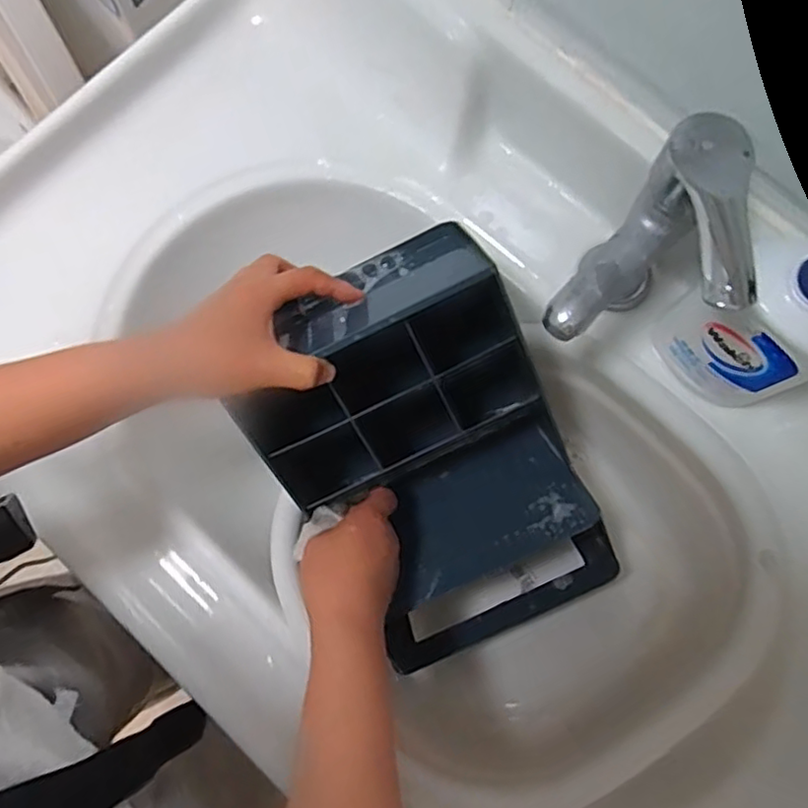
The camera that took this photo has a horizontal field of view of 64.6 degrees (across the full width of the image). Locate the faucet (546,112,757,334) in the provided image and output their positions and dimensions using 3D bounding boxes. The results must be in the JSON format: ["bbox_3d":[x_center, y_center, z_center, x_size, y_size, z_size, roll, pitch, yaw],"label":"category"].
[{"bbox_3d":[0.150,-0.085,0.362,0.073,0.099,0.120,33,79,6],"label":"faucet"}]

